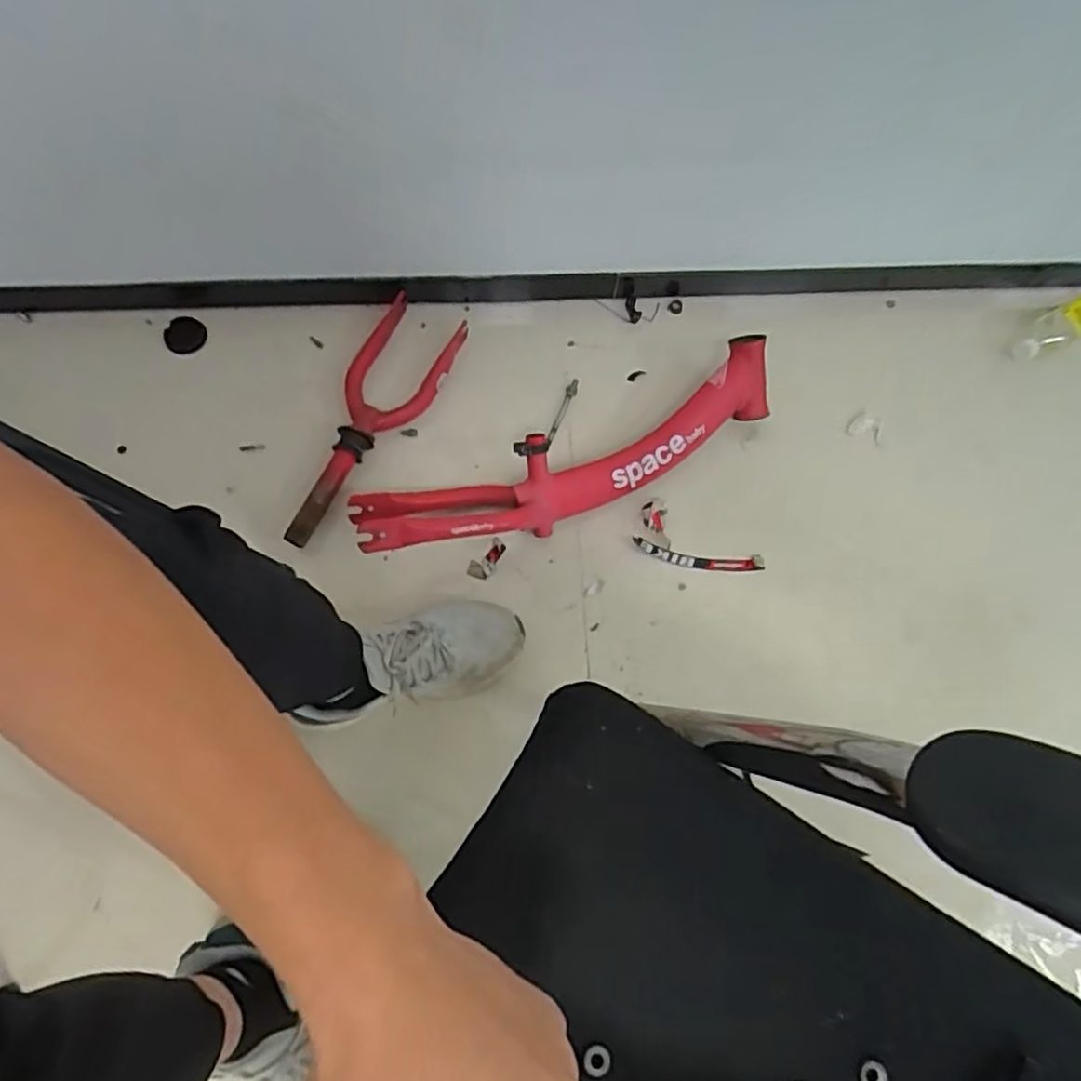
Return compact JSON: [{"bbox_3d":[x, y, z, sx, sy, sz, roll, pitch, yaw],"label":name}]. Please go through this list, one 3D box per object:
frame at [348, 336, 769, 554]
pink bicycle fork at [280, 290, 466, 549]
[{"bbox_3d":[0.058,-0.107,0.832,0.523,0.110,0.116,-23,75,-9],"label":"frame"},{"bbox_3d":[-0.229,-0.162,0.880,0.122,0.054,0.370,27,74,6],"label":"pink bicycle fork"}]

